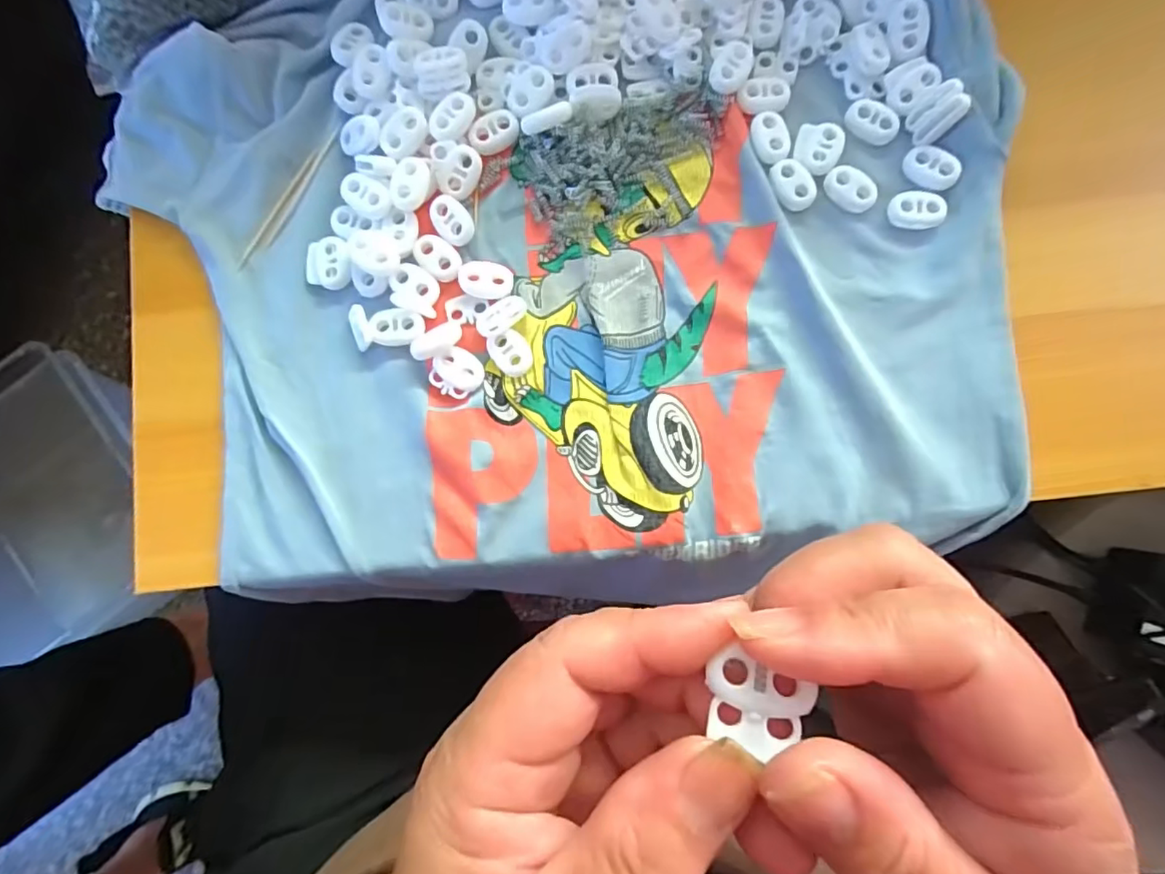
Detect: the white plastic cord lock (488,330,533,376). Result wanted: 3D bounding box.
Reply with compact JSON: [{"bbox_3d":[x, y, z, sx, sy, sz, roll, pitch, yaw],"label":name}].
[{"bbox_3d":[-0.029,-0.035,0.233,0.015,0.004,0.020,-27,83,-1],"label":"white plastic cord lock"}]

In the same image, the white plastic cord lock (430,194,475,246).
[{"bbox_3d":[-0.055,-0.092,0.240,0.016,0.004,0.023,-27,83,-1],"label":"white plastic cord lock"}]

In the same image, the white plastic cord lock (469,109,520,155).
[{"bbox_3d":[-0.038,-0.131,0.244,0.022,0.005,0.015,-36,84,-2],"label":"white plastic cord lock"}]

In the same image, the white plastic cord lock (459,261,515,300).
[{"bbox_3d":[-0.040,-0.066,0.238,0.021,0.006,0.016,7,84,3],"label":"white plastic cord lock"}]

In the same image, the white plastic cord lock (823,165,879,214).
[{"bbox_3d":[0.112,-0.103,0.237,0.023,0.006,0.013,41,87,6],"label":"white plastic cord lock"}]

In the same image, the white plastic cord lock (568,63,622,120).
[{"bbox_3d":[0.005,-0.147,0.242,0.022,0.006,0.024,-6,83,1],"label":"white plastic cord lock"}]

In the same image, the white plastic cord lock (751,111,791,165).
[{"bbox_3d":[0.080,-0.127,0.239,0.015,0.004,0.023,-5,83,2],"label":"white plastic cord lock"}]

